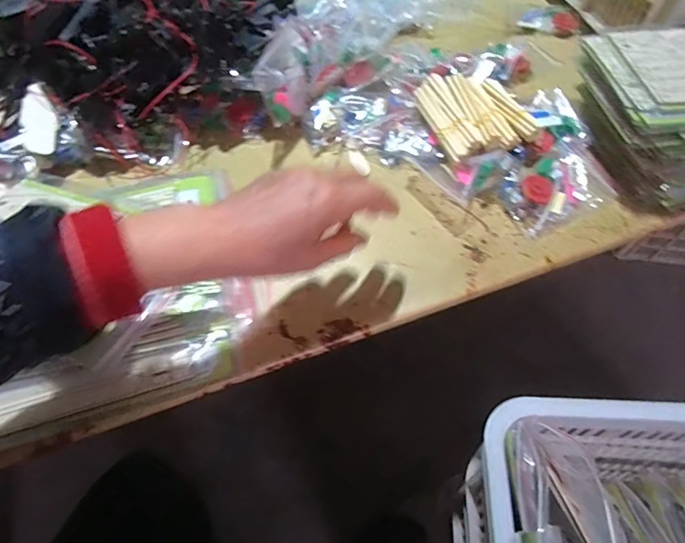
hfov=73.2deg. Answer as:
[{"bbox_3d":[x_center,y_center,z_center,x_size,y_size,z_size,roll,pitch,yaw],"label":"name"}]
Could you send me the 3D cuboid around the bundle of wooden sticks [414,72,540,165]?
[{"bbox_3d":[0.143,-0.171,0.494,0.108,0.030,0.108,-16,55,-8],"label":"bundle of wooden sticks"}]

